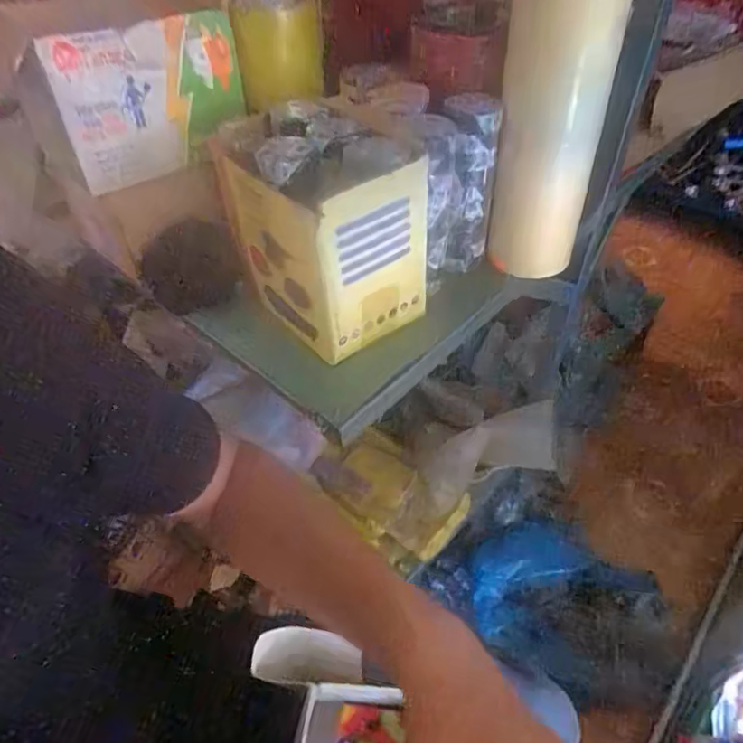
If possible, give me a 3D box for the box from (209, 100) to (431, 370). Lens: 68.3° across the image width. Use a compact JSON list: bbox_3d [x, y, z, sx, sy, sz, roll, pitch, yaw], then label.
[{"bbox_3d":[-0.050,-0.138,0.539,0.127,0.168,0.179,-33,54,-23],"label":"box"}]

